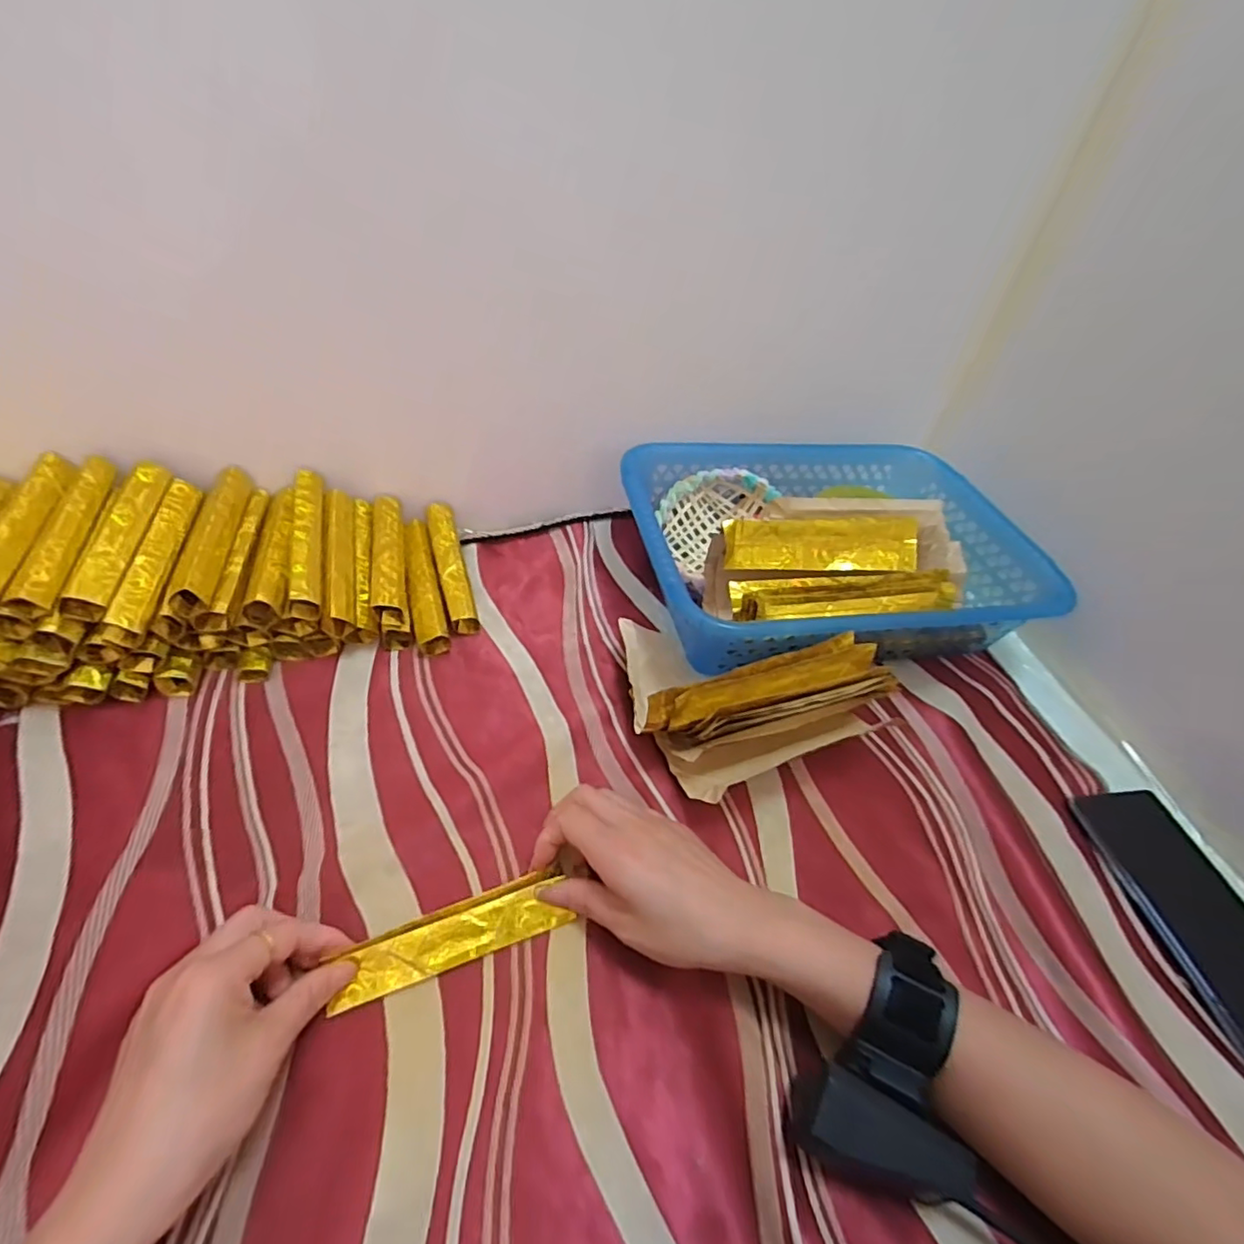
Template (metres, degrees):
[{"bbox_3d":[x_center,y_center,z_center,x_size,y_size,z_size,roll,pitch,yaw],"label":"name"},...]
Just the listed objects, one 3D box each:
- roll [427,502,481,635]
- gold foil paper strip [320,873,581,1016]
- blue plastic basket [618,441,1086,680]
[{"bbox_3d":[-0.142,-0.048,0.501,0.023,0.022,0.128,-11,60,-17],"label":"roll"},{"bbox_3d":[-0.090,0.168,0.324,0.118,0.006,0.031,-12,67,-22],"label":"gold foil paper strip"},{"bbox_3d":[0.166,-0.066,0.513,0.314,0.100,0.223,-6,47,-13],"label":"blue plastic basket"}]

